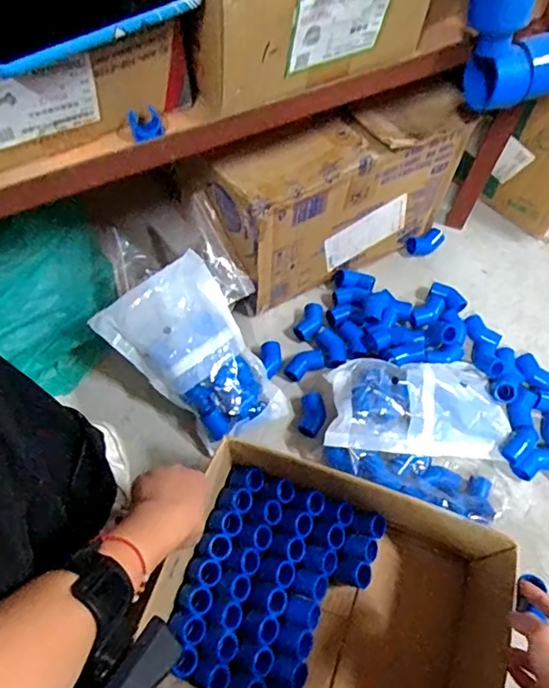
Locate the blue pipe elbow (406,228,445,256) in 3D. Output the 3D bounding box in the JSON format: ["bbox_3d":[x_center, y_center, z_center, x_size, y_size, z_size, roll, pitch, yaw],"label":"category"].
[{"bbox_3d":[0.227,-0.151,0.820,0.059,0.025,0.024,-23,65,-15],"label":"blue pipe elbow"}]

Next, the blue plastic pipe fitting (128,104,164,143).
[{"bbox_3d":[-0.110,-0.189,0.469,0.029,0.028,0.014,-19,63,-13],"label":"blue plastic pipe fitting"}]

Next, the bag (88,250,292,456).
[{"bbox_3d":[-0.094,0.021,0.662,0.144,0.060,0.225,-36,91,-19],"label":"bag"}]

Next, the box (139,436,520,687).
[{"bbox_3d":[0.059,0.262,0.536,0.310,0.118,0.229,18,62,7],"label":"box"}]

